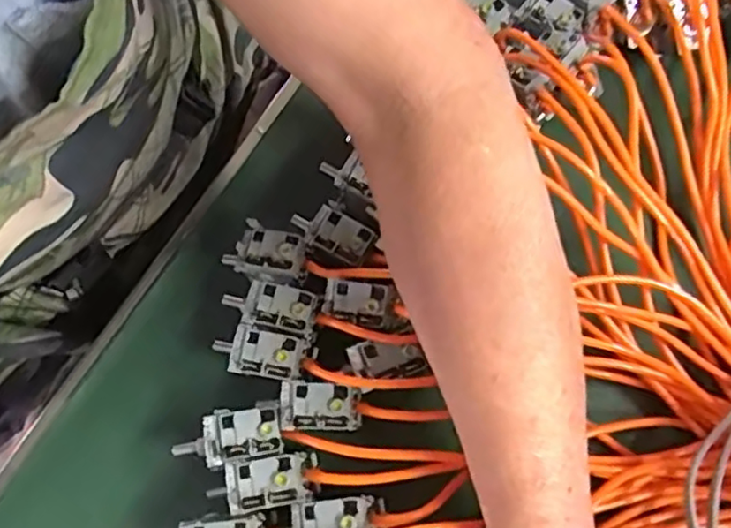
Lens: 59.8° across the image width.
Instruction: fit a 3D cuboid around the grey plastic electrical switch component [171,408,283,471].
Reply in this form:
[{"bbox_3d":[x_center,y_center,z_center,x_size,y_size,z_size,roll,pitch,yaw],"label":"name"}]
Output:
[{"bbox_3d":[-0.072,0.089,0.325,0.056,0.016,0.025,-14,68,11],"label":"grey plastic electrical switch component"}]

